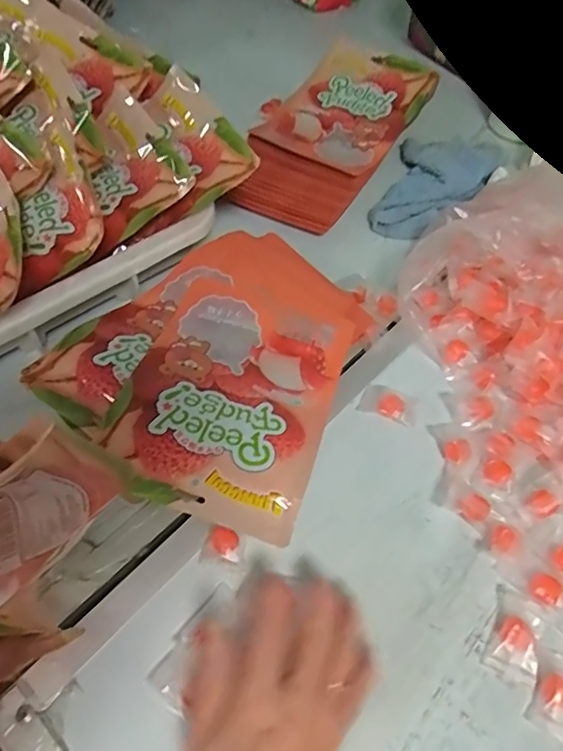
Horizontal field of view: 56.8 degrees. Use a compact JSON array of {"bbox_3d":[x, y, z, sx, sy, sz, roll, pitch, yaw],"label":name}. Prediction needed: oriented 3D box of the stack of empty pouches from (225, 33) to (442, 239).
[{"bbox_3d":[0.049,-0.304,0.643,0.168,0.047,0.311,28,60,15],"label":"stack of empty pouches"}]

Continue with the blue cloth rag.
[{"bbox_3d":[0.183,-0.221,0.613,0.116,0.023,0.172,19,58,10],"label":"blue cloth rag"}]

